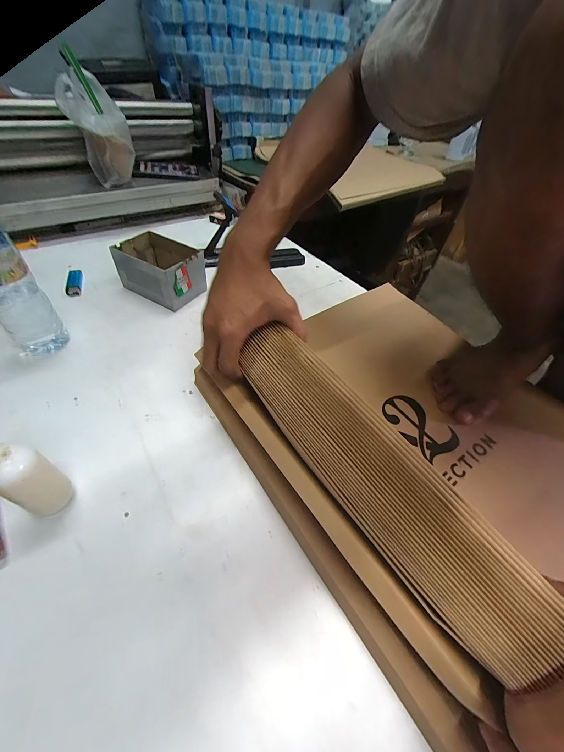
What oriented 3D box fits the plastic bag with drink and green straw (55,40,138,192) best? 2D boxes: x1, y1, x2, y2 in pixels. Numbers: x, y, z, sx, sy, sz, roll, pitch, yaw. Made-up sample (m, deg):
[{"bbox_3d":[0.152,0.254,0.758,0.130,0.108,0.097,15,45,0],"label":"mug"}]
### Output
[{"bbox_3d":[-0.410,-0.555,0.633,0.121,0.217,0.098,-16,53,-19],"label":"plastic bag with drink and green straw"}]

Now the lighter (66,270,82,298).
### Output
[{"bbox_3d":[-0.412,-0.186,0.558,0.025,0.010,0.087,-14,52,-17],"label":"lighter"}]

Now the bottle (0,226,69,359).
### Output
[{"bbox_3d":[-0.366,-0.125,0.369,0.057,0.228,0.065,39,56,25],"label":"bottle"}]

